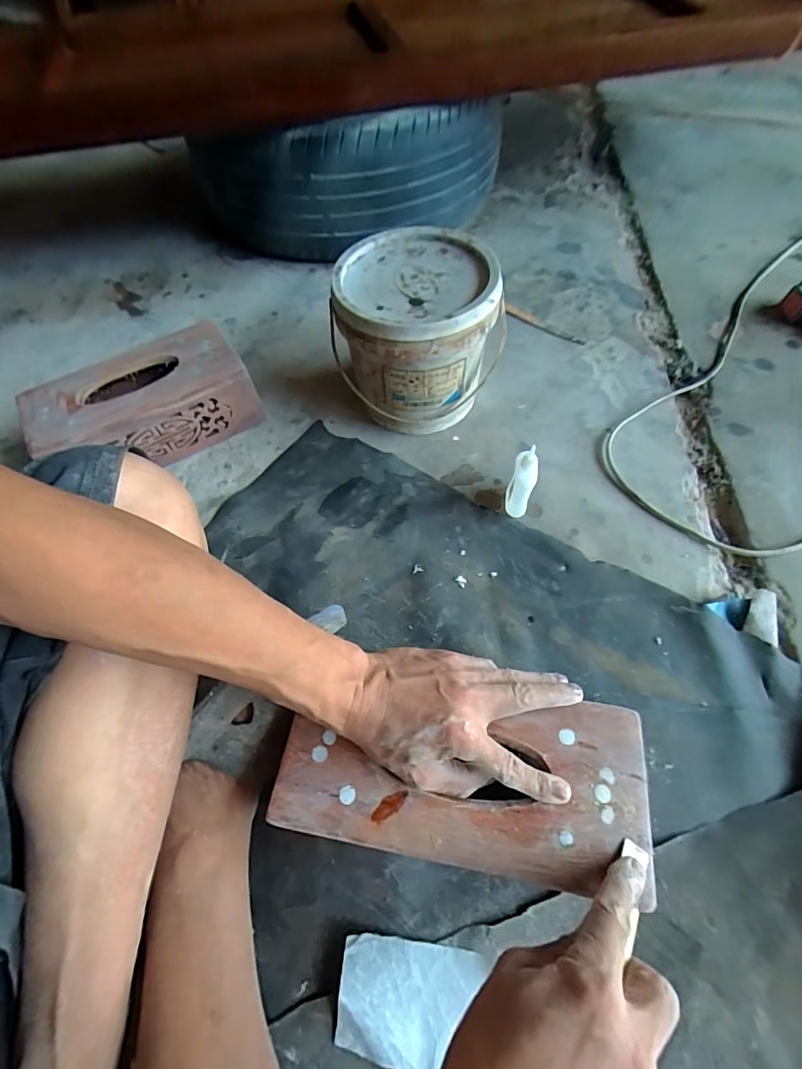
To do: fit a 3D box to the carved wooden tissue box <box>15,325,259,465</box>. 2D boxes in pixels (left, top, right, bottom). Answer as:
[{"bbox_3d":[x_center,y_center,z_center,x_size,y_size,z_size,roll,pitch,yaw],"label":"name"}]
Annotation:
[{"bbox_3d":[-0.336,-0.164,0.592,0.264,0.112,0.139,-29,64,-12],"label":"carved wooden tissue box"}]

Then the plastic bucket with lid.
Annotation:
[{"bbox_3d":[0.021,-0.247,0.565,0.184,0.182,0.177,-1,61,2],"label":"plastic bucket with lid"}]

